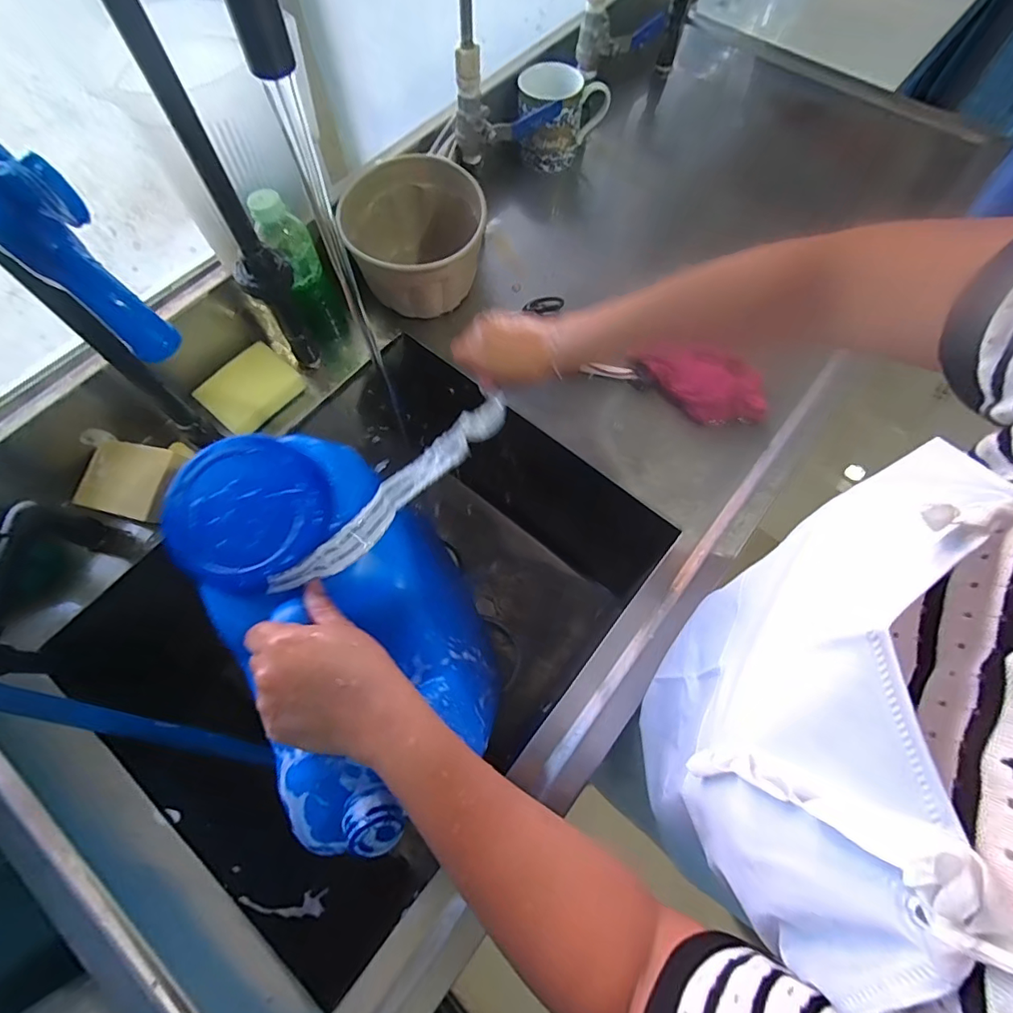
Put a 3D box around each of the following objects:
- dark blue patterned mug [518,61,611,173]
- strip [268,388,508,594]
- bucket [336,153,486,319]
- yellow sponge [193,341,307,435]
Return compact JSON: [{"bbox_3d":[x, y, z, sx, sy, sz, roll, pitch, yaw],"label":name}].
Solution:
[{"bbox_3d":[0.080,-0.554,0.702,0.127,0.097,0.087,6,67,3],"label":"dark blue patterned mug"},{"bbox_3d":[-0.079,-0.022,0.430,0.035,0.031,0.279,34,57,14],"label":"strip"},{"bbox_3d":[-0.106,-0.324,0.601,0.156,0.112,0.171,0,67,0],"label":"bucket"},{"bbox_3d":[-0.294,-0.137,0.561,0.071,0.029,0.099,37,72,15],"label":"yellow sponge"}]

